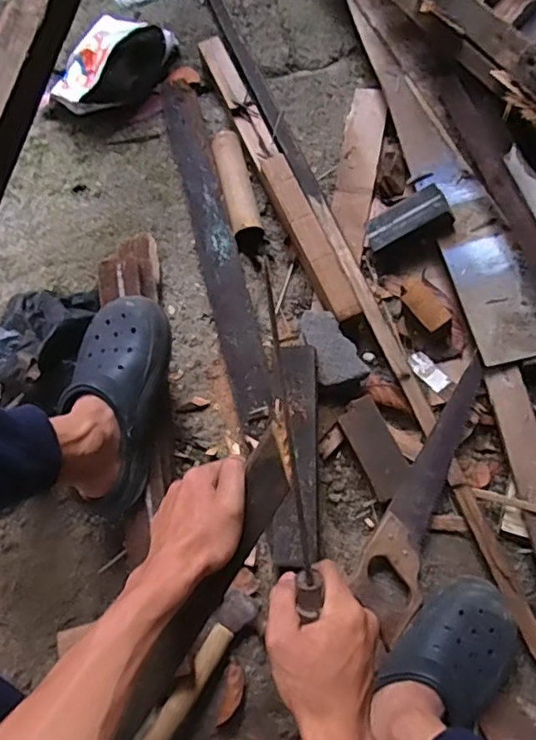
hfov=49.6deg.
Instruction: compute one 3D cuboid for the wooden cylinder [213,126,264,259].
[{"bbox_3d":[-0.050,-0.289,0.919,0.044,0.043,0.211,-14,74,-1],"label":"wooden cylinder"}]

